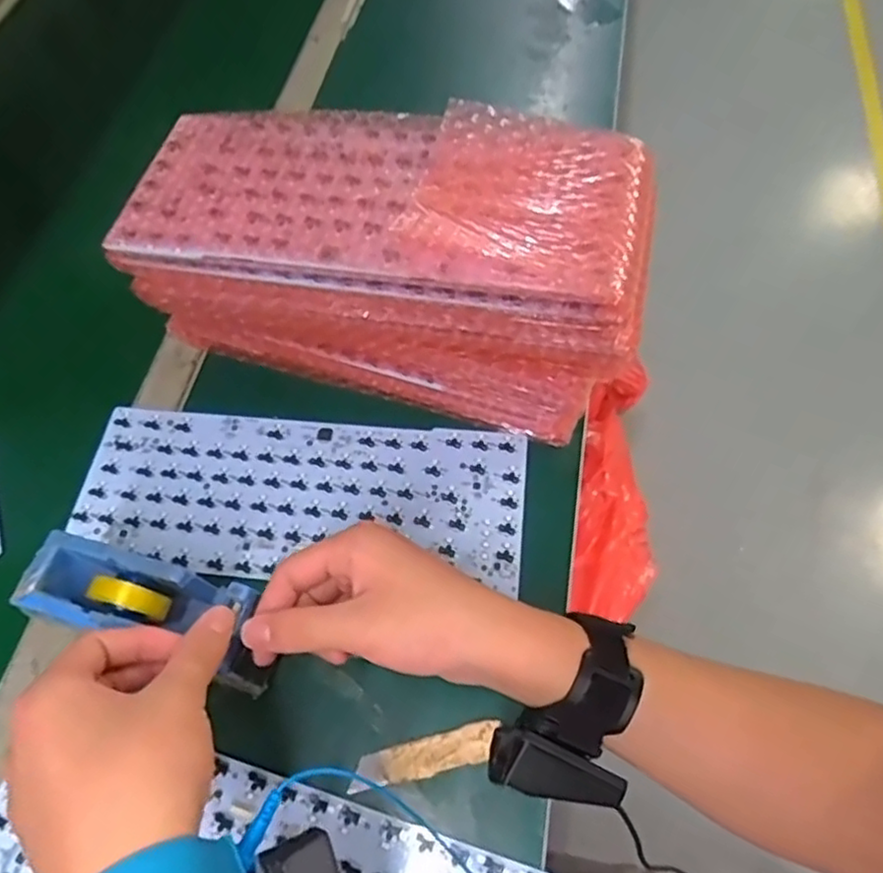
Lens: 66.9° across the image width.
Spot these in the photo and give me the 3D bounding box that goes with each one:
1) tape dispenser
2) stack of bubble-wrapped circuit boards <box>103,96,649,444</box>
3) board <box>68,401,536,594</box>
[{"bbox_3d":[-0.163,0.105,0.392,0.135,0.075,0.051,15,63,12],"label":"tape dispenser"},{"bbox_3d":[-0.037,-0.112,0.460,0.316,0.166,0.122,11,63,10],"label":"stack of bubble-wrapped circuit boards"},{"bbox_3d":[-0.099,0.039,0.471,0.309,0.004,0.121,3,62,5],"label":"board"}]

